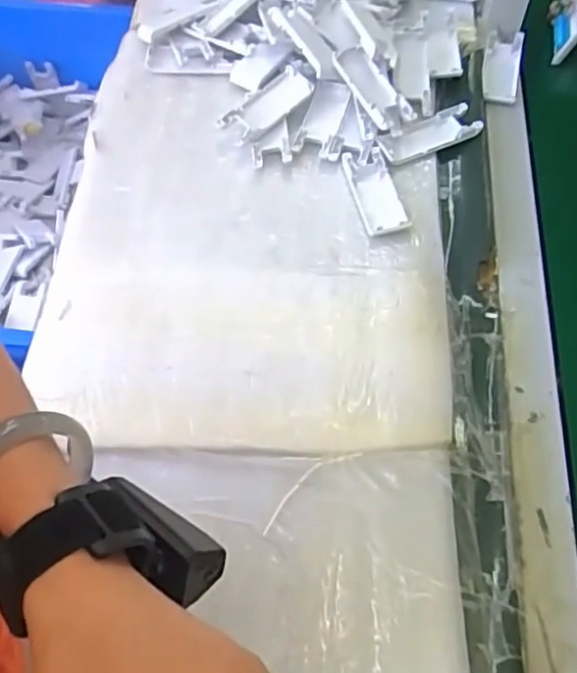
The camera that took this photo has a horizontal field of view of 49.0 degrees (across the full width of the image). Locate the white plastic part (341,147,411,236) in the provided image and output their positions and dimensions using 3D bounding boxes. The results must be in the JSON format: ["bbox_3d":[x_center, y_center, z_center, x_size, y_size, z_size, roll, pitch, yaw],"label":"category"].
[{"bbox_3d":[0.085,-0.141,0.619,0.041,0.014,0.103,-11,61,-4],"label":"white plastic part"}]

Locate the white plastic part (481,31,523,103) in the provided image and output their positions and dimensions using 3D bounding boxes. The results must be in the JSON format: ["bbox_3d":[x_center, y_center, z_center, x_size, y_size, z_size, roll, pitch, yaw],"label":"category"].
[{"bbox_3d":[0.239,-0.305,0.714,0.040,0.009,0.109,13,63,9],"label":"white plastic part"}]

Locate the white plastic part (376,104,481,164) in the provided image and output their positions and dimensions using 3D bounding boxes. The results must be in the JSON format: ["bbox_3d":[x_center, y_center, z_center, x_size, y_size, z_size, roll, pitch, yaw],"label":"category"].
[{"bbox_3d":[0.143,-0.209,0.650,0.109,0.012,0.042,-25,63,-11],"label":"white plastic part"}]

